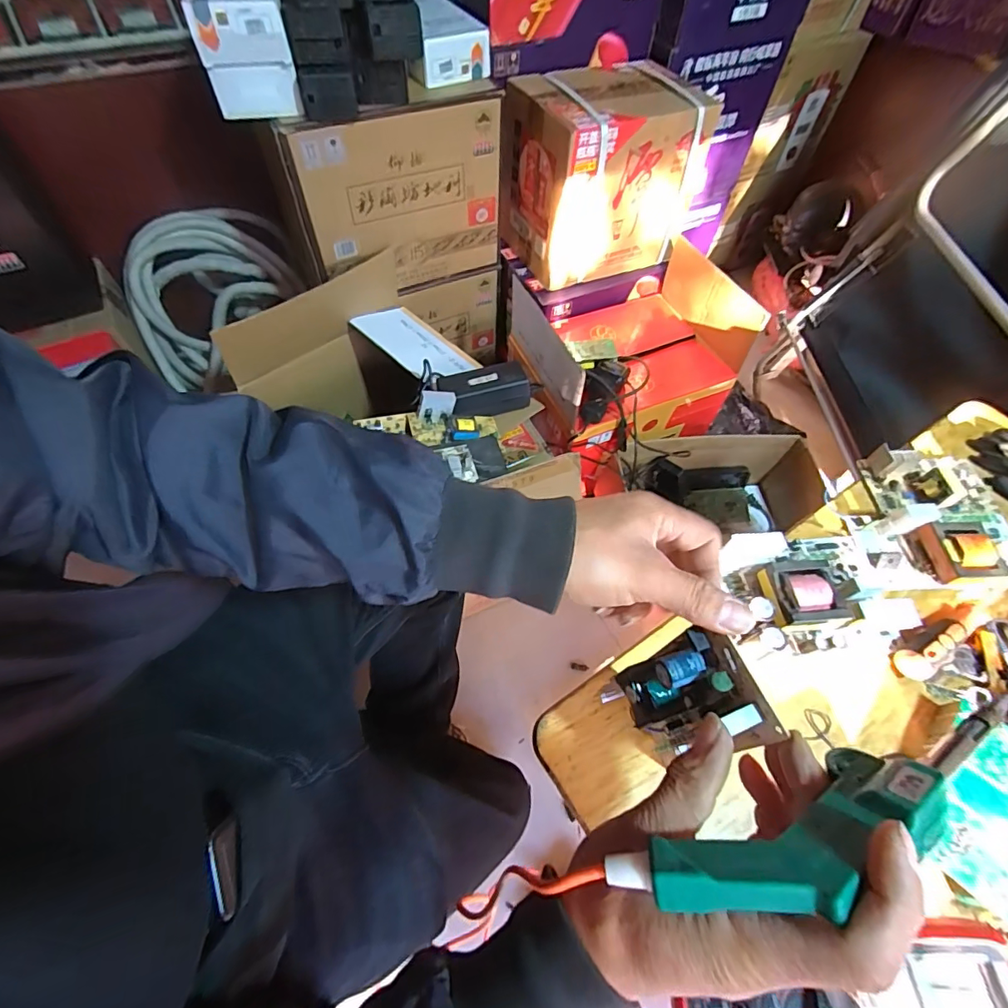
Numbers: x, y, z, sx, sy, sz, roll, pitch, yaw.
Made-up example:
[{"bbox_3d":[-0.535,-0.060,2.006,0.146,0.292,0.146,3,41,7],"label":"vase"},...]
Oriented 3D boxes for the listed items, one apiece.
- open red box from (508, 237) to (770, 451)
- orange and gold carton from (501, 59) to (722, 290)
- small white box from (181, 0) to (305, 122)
[{"bbox_3d":[0.240,-0.313,0.989,0.408,0.258,0.319,-13,60,-10],"label":"open red box"},{"bbox_3d":[0.187,-0.647,0.977,0.314,0.283,0.238,-23,62,-15],"label":"orange and gold carton"},{"bbox_3d":[-0.370,-0.676,0.712,0.118,0.129,0.175,-9,60,-8],"label":"small white box"}]

